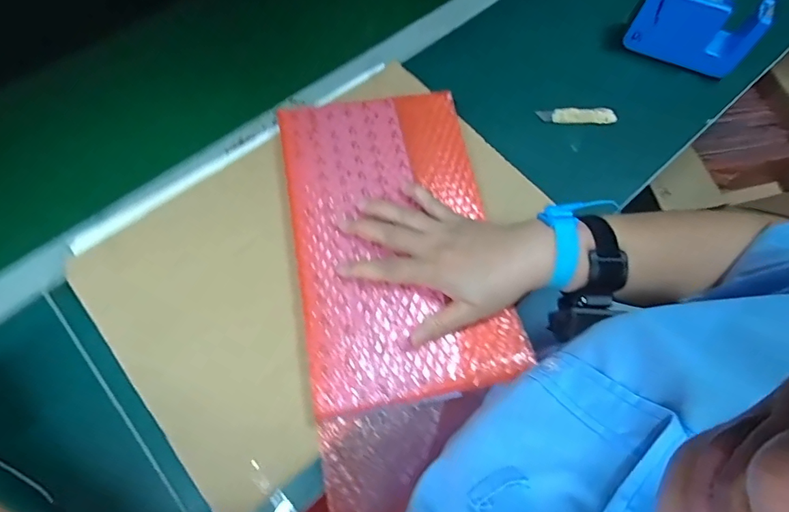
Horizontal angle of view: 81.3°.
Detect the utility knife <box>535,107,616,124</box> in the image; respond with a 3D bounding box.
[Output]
[{"bbox_3d":[0.209,-0.160,0.526,0.086,0.009,0.017,0,66,-3],"label":"utility knife"}]

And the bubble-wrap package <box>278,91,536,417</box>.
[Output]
[{"bbox_3d":[-0.001,-0.026,0.435,0.183,0.013,0.305,-9,67,-7],"label":"bubble-wrap package"}]

